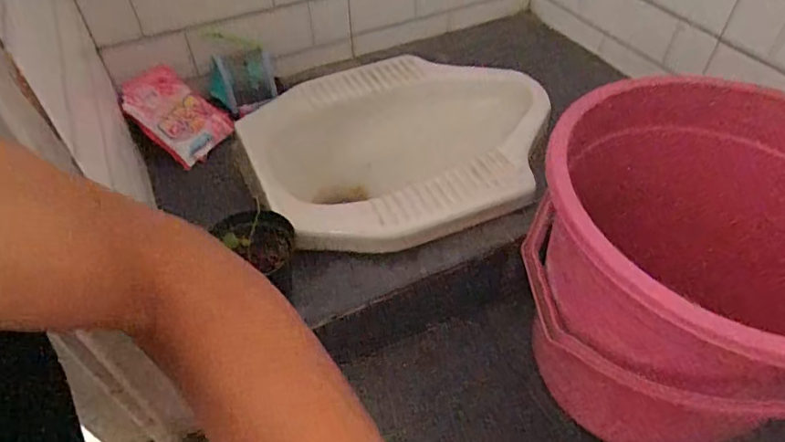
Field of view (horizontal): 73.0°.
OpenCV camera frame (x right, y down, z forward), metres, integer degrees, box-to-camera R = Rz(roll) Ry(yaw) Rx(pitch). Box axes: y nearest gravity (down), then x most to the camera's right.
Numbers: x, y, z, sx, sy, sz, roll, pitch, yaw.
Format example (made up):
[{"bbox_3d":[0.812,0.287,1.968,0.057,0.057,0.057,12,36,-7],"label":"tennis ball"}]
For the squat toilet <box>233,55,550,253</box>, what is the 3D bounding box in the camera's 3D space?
[{"bbox_3d":[0.021,-0.084,0.803,0.428,0.162,0.340,-19,54,-15],"label":"squat toilet"}]

